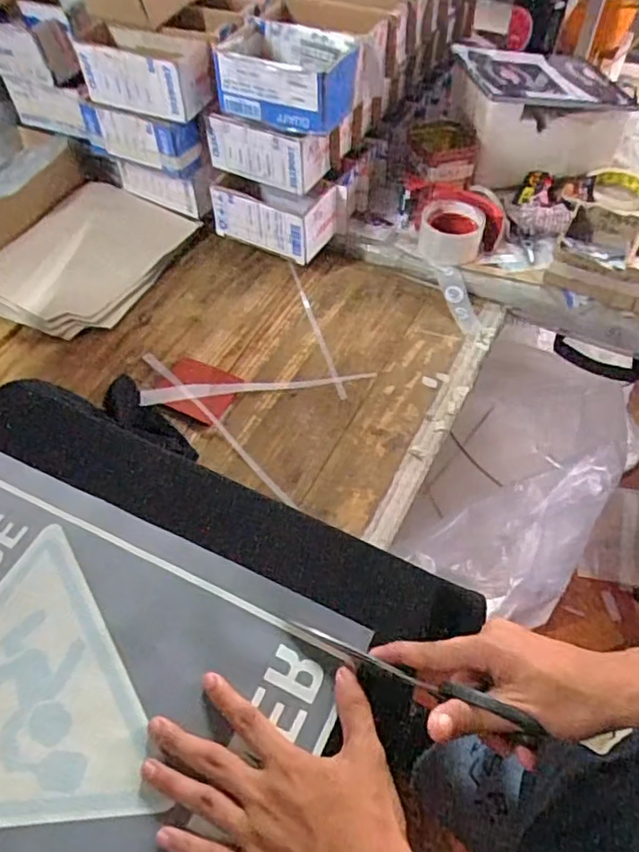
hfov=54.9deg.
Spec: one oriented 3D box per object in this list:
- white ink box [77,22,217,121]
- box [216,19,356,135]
[{"bbox_3d":[-0.222,-0.460,0.802,0.166,0.070,0.076,17,55,14],"label":"white ink box"},{"bbox_3d":[-0.041,-0.430,0.757,0.167,0.072,0.103,22,57,18],"label":"box"}]

